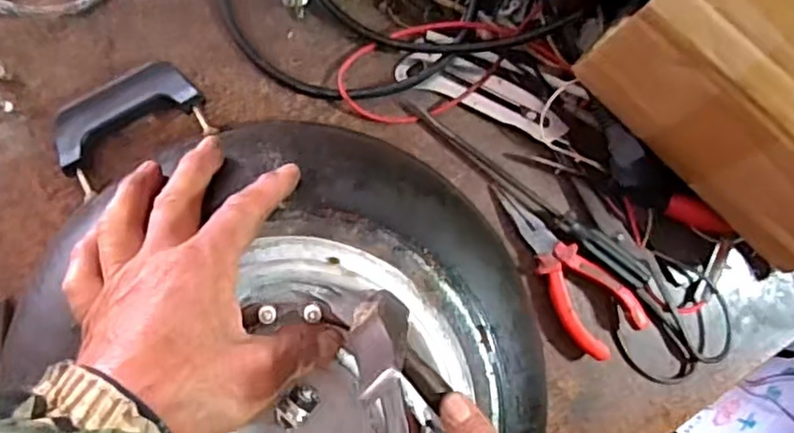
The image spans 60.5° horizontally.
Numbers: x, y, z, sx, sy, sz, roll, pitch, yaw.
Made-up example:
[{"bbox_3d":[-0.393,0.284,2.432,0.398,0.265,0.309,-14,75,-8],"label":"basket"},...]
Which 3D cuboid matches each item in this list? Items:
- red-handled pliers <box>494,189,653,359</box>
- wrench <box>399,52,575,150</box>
[{"bbox_3d":[0.120,0.041,0.501,0.053,0.014,0.140,-43,91,-5],"label":"red-handled pliers"},{"bbox_3d":[0.065,-0.089,0.505,0.135,0.010,0.028,22,86,-3],"label":"wrench"}]

